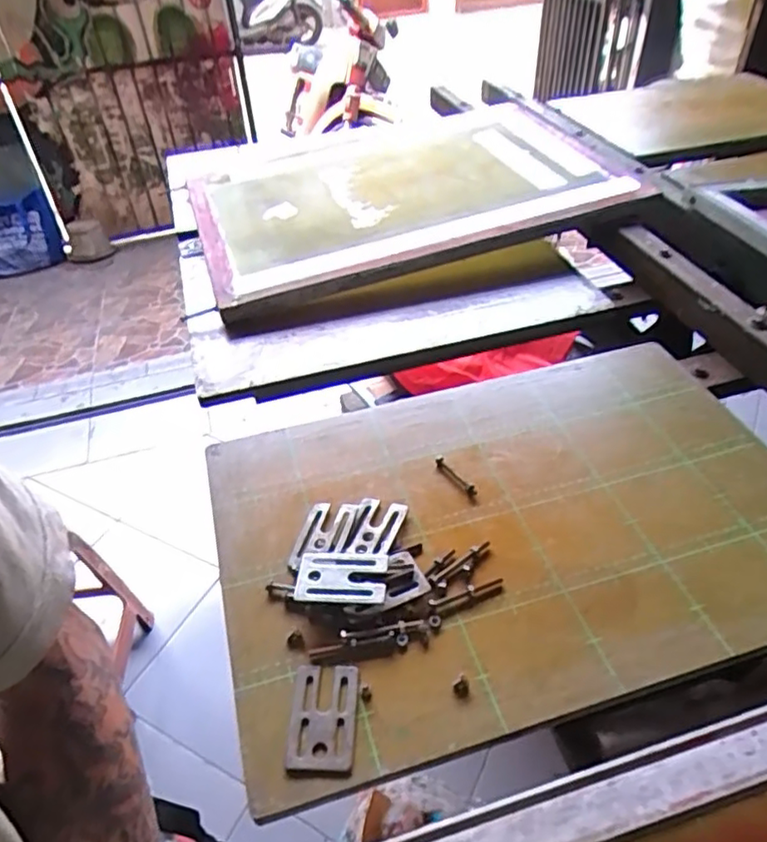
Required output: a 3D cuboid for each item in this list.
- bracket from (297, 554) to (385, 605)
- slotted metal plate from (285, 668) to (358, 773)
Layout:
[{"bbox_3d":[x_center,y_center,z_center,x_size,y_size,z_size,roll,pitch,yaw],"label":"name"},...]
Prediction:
[{"bbox_3d":[-0.039,0.144,0.582,0.082,0.008,0.052,1,47,6],"label":"bracket"},{"bbox_3d":[-0.048,0.236,0.504,0.051,0.005,0.080,-1,43,5],"label":"slotted metal plate"}]

